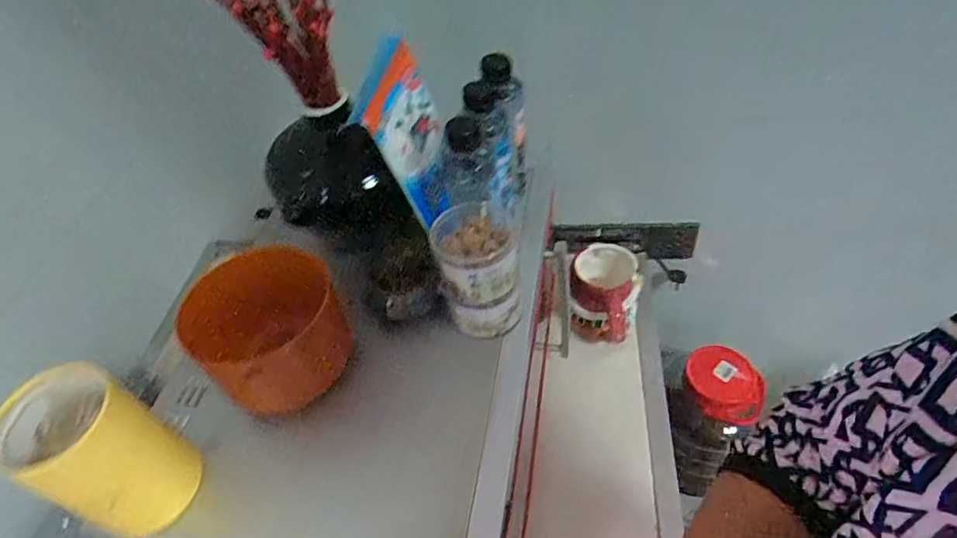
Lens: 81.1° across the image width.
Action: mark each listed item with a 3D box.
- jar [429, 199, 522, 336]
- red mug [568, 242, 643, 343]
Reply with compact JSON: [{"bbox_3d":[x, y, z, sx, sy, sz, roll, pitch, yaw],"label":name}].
[{"bbox_3d":[-0.001,0.006,0.529,0.074,0.115,0.075,-1,46,2],"label":"jar"},{"bbox_3d":[0.189,0.038,0.851,0.106,0.101,0.112,2,47,5],"label":"red mug"}]

